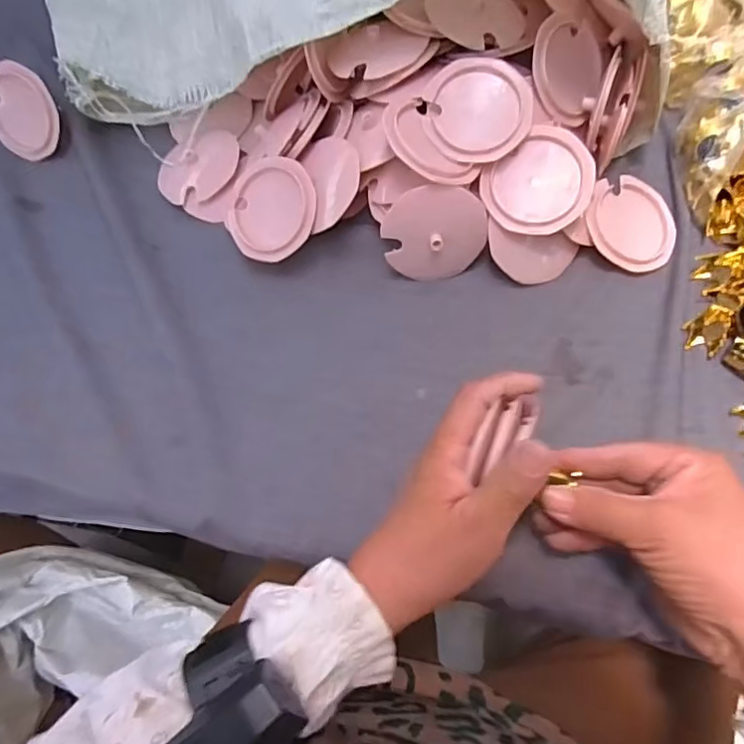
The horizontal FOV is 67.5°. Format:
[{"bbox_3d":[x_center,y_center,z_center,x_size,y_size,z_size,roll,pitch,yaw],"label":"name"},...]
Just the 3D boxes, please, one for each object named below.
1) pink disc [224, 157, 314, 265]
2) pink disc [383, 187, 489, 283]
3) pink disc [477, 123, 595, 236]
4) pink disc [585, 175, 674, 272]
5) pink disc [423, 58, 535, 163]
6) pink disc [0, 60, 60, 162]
[{"bbox_3d":[-0.077,-0.125,0.423,0.075,0.010,0.075,2,95,26],"label":"pink disc"},{"bbox_3d":[0.046,-0.099,0.402,0.074,0.070,0.009,-3,39,-1],"label":"pink disc"},{"bbox_3d":[0.119,-0.132,0.394,0.074,0.005,0.066,-35,86,11],"label":"pink disc"},{"bbox_3d":[0.199,-0.116,0.426,0.073,0.007,0.075,4,78,-17],"label":"pink disc"},{"bbox_3d":[0.076,-0.185,0.394,0.072,0.007,0.071,5,89,8],"label":"pink disc"},{"bbox_3d":[-0.308,-0.230,0.488,0.063,0.073,0.015,24,33,4],"label":"pink disc"}]

